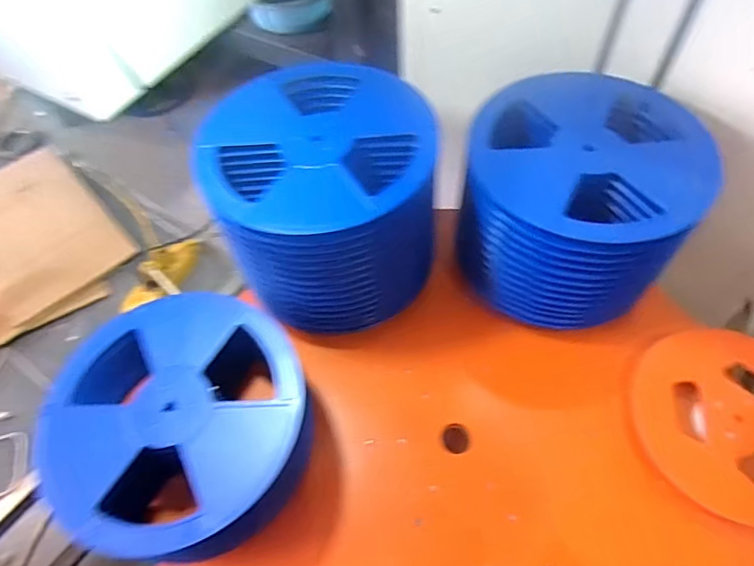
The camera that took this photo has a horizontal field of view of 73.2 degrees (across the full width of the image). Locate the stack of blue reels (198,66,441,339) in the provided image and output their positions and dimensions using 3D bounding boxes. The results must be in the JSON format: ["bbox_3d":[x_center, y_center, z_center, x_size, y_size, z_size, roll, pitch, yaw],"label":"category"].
[{"bbox_3d":[-0.075,-0.120,0.776,0.319,0.256,0.278,-9,59,-2],"label":"stack of blue reels"}]

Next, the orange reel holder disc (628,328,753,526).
[{"bbox_3d":[0.496,0.189,0.700,0.256,0.027,0.261,-1,59,2],"label":"orange reel holder disc"}]

